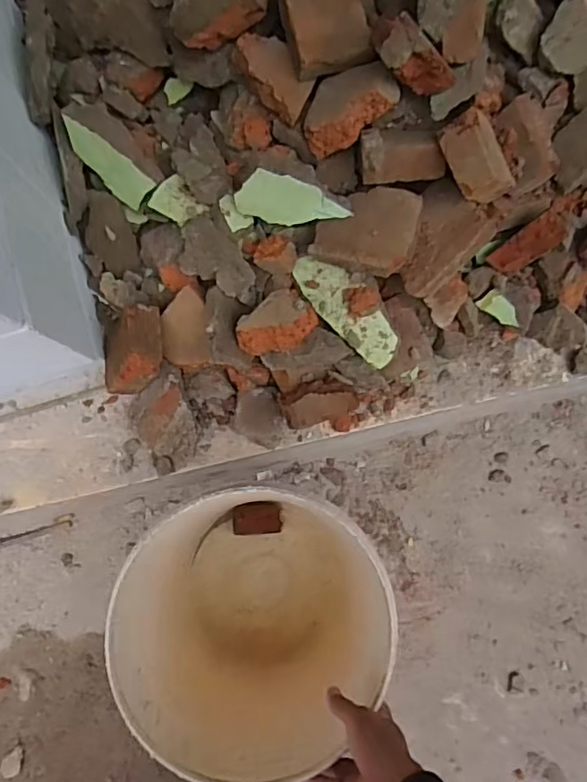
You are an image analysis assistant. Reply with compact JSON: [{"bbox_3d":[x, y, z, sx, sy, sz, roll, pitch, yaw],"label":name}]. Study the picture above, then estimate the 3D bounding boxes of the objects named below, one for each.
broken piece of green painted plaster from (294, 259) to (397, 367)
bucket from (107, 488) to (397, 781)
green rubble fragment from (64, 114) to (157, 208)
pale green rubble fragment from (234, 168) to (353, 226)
[{"bbox_3d":[0.073,-0.113,0.766,0.063,0.008,0.180,-43,86,-4],"label":"broken piece of green painted plaster"},{"bbox_3d":[-0.047,0.290,0.758,0.302,0.365,0.299,0,84,-2],"label":"bucket"},{"bbox_3d":[-0.265,-0.319,0.785,0.136,0.005,0.055,37,123,-16],"label":"green rubble fragment"},{"bbox_3d":[-0.004,-0.245,0.726,0.153,0.009,0.060,21,124,16],"label":"pale green rubble fragment"}]

